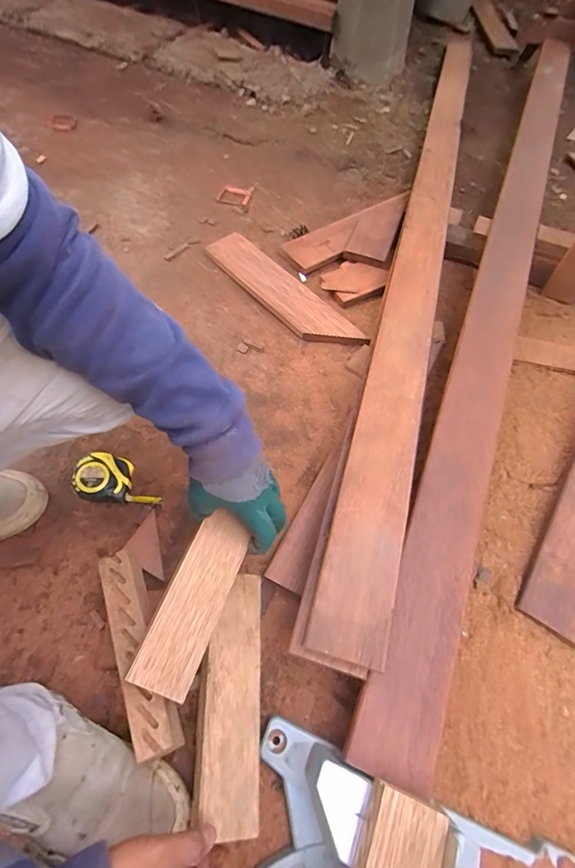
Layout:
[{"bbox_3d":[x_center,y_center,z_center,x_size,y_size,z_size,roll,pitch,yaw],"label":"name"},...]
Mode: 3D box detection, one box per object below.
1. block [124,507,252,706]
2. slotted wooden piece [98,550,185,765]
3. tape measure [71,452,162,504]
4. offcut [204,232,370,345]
[{"bbox_3d":[-0.099,0.177,0.447,0.061,0.019,0.176,27,59,-7],"label":"block"},{"bbox_3d":[-0.167,0.230,0.458,0.042,0.023,0.211,-20,65,-15],"label":"slotted wooden piece"},{"bbox_3d":[-0.249,0.068,0.611,0.120,0.049,0.065,1,62,-4],"label":"tape measure"},{"bbox_3d":[-0.011,-0.285,0.831,0.097,0.018,0.378,-38,71,-22],"label":"offcut"}]

